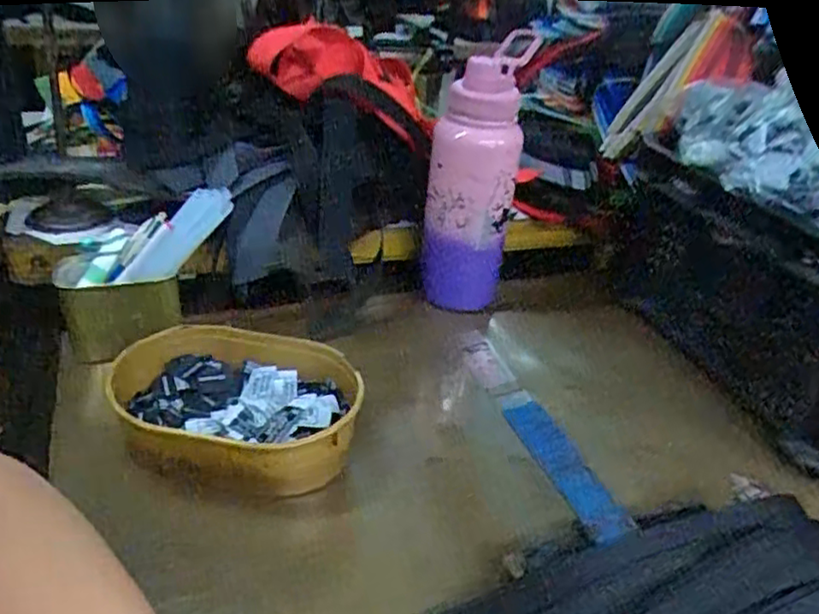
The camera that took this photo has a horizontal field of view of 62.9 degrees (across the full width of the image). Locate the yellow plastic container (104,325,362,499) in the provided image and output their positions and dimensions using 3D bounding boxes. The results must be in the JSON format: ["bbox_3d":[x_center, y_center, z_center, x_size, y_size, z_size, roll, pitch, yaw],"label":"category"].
[{"bbox_3d":[-0.138,0.085,0.520,0.195,0.069,0.142,3,31,-6],"label":"yellow plastic container"}]

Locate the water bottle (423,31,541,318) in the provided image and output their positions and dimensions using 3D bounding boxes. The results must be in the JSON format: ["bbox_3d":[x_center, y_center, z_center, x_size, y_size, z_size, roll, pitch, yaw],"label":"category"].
[{"bbox_3d":[0.064,-0.124,0.700,0.089,0.271,0.102,9,31,3],"label":"water bottle"}]

